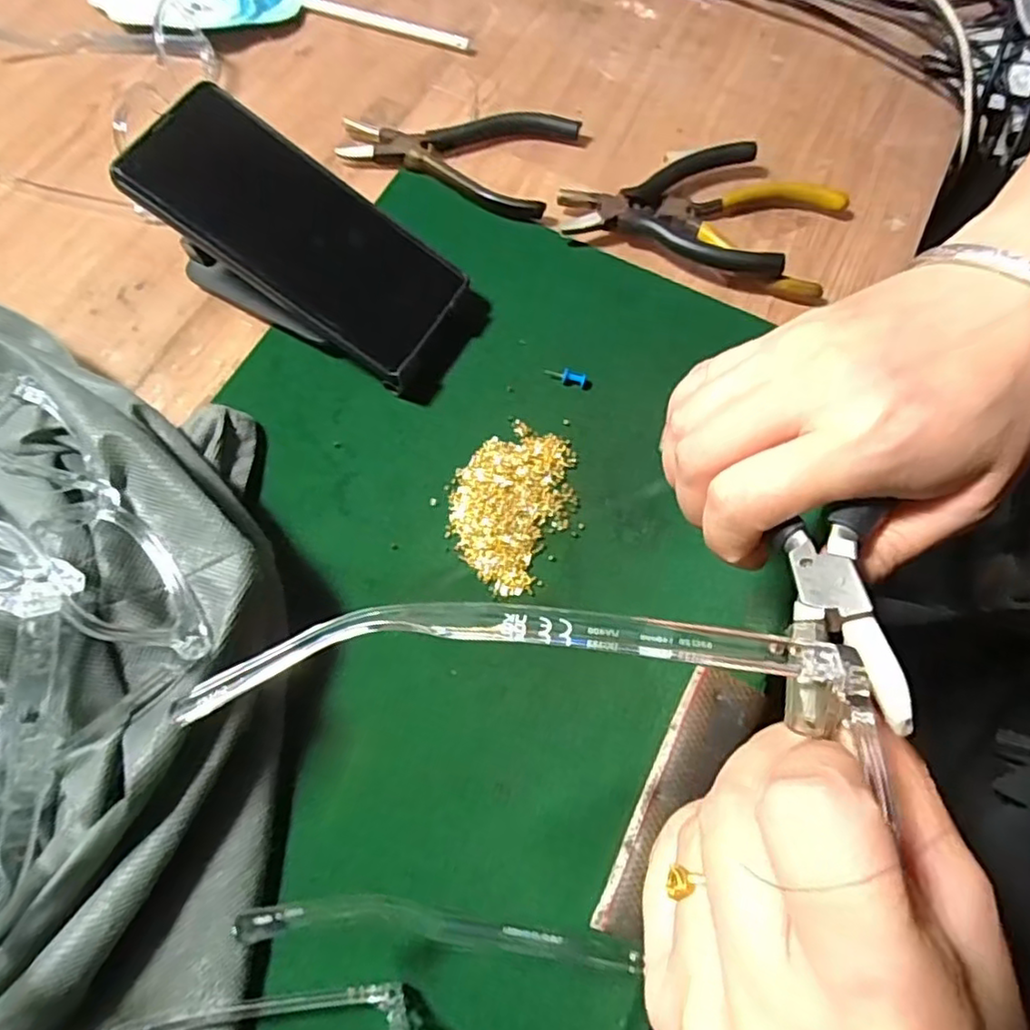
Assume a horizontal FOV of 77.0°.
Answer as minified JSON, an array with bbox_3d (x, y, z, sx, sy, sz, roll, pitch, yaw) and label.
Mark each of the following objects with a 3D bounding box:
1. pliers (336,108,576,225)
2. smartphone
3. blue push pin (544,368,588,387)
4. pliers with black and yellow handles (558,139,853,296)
[{"bbox_3d":[-0.037,-0.230,0.404,0.135,0.013,0.076,17,70,5],"label":"pliers"},{"bbox_3d":[-0.106,-0.144,0.329,0.160,0.010,0.073,34,71,-11],"label":"smartphone"},{"bbox_3d":[0.028,-0.075,0.350,0.023,0.005,0.007,12,70,3],"label":"blue push pin"},{"bbox_3d":[0.112,-0.186,0.386,0.158,0.024,0.091,15,70,4],"label":"pliers with black and yellow handles"}]

